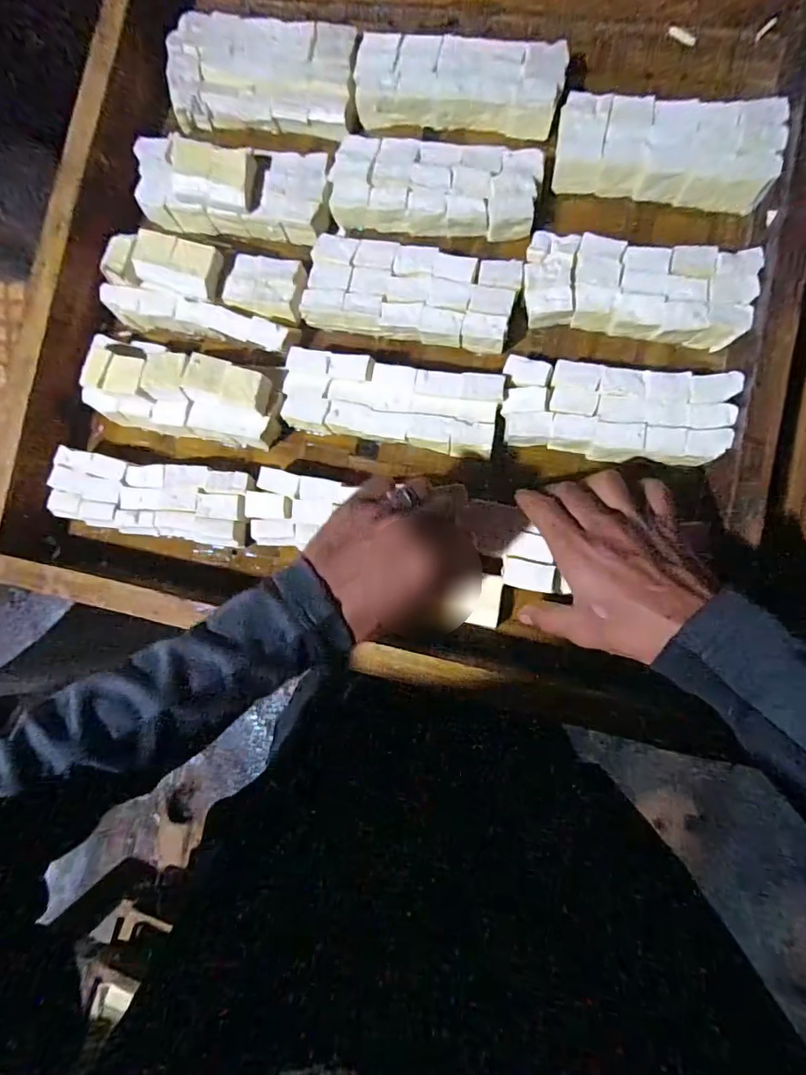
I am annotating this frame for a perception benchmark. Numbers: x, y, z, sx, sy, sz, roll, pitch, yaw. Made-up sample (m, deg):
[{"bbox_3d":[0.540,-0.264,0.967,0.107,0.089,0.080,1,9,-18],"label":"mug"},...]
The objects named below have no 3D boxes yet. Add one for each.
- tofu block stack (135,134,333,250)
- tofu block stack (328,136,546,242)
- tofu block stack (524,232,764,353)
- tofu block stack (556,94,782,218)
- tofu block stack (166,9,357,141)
[{"bbox_3d":[-0.155,-0.309,0.446,0.180,0.043,0.073,12,86,8],"label":"tofu block stack"},{"bbox_3d":[0.025,-0.291,0.427,0.169,0.028,0.064,10,86,8],"label":"tofu block stack"},{"bbox_3d":[0.180,-0.192,0.398,0.166,0.028,0.068,12,86,8],"label":"tofu block stack"},{"bbox_3d":[0.209,-0.310,0.406,0.164,0.032,0.073,8,85,8],"label":"tofu block stack"},{"bbox_3d":[-0.127,-0.418,0.461,0.169,0.023,0.092,10,86,8],"label":"tofu block stack"}]

